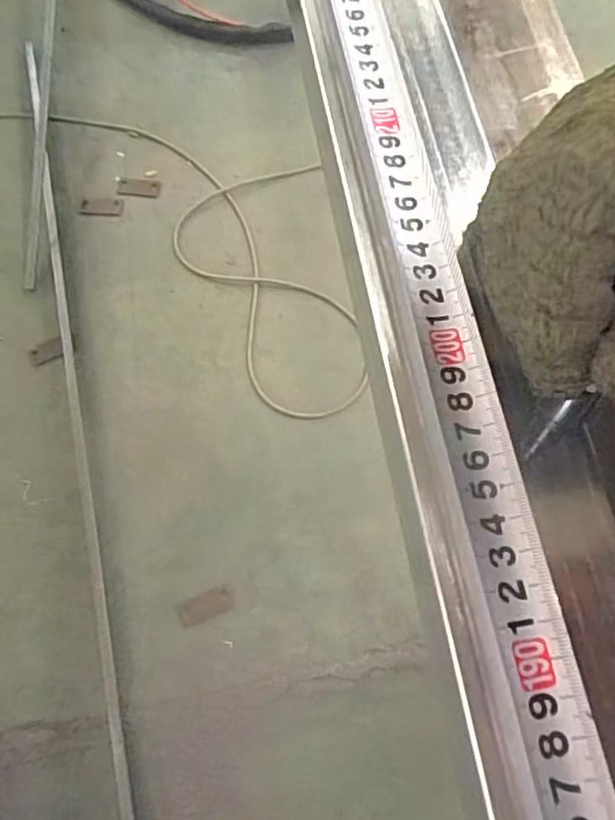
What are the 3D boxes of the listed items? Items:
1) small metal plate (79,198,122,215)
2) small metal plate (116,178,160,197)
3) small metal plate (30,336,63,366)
[{"bbox_3d":[-0.436,-0.428,1.335,0.089,0.004,0.041,2,68,2],"label":"small metal plate"},{"bbox_3d":[-0.361,-0.474,1.353,0.085,0.009,0.041,4,68,2],"label":"small metal plate"},{"bbox_3d":[-0.501,-0.112,1.219,0.065,0.005,0.047,-24,69,-8],"label":"small metal plate"}]

